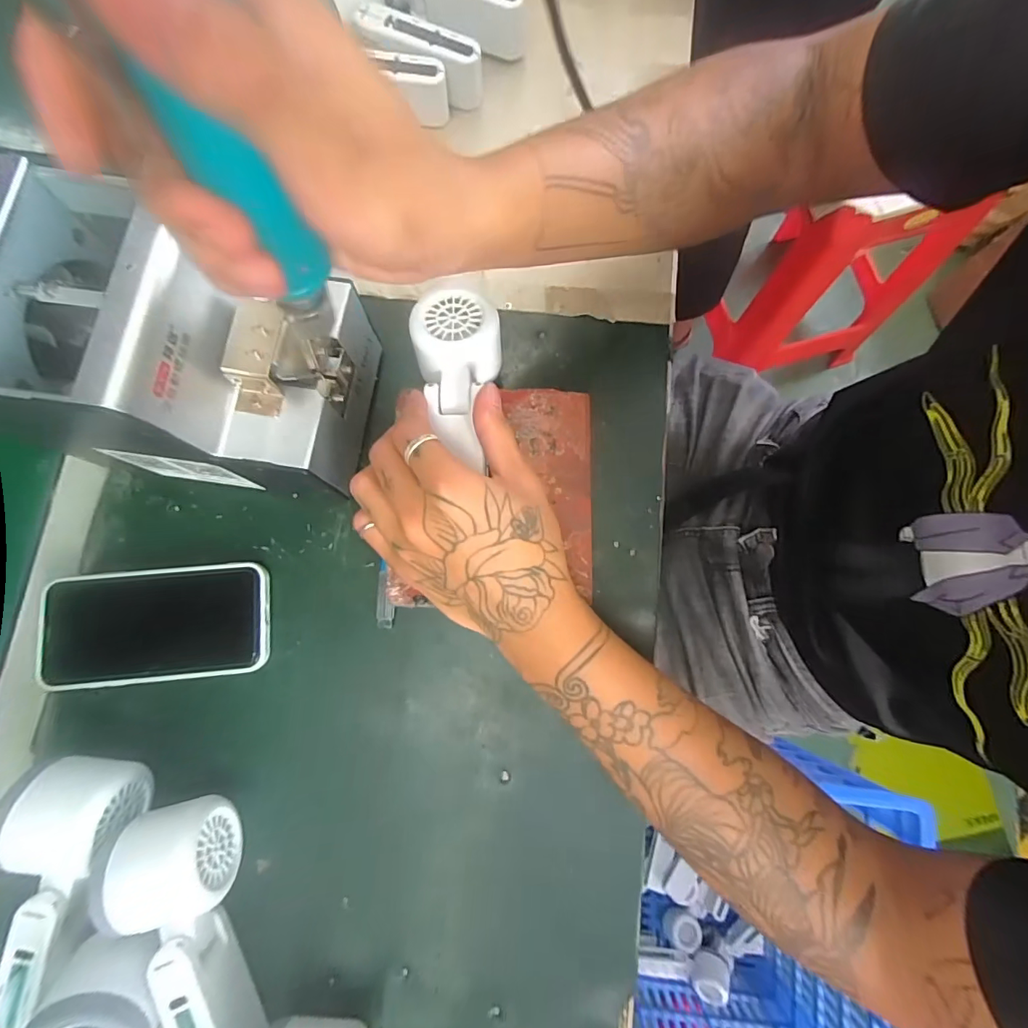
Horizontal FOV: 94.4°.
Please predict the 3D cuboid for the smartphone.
[{"bbox_3d":[-0.242,0.075,0.322,0.144,0.007,0.074,-4,81,-6],"label":"smartphone"}]

